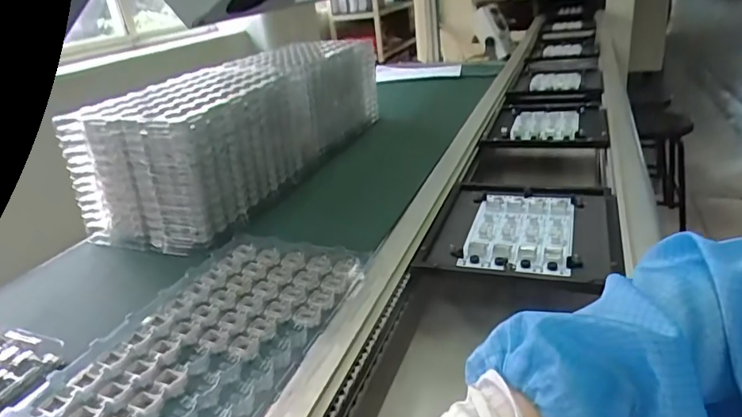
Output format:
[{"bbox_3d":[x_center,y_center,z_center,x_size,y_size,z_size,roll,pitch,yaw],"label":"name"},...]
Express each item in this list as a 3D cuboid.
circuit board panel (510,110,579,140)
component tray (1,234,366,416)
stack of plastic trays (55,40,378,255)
[{"bbox_3d":[0.386,-0.189,1.137,0.140,0.028,0.226,1,25,17],"label":"circuit board panel"},{"bbox_3d":[-0.149,0.119,0.511,0.204,0.018,0.323,4,26,24],"label":"component tray"},{"bbox_3d":[-0.206,-0.182,0.939,0.233,0.162,0.673,6,29,17],"label":"stack of plastic trays"}]

